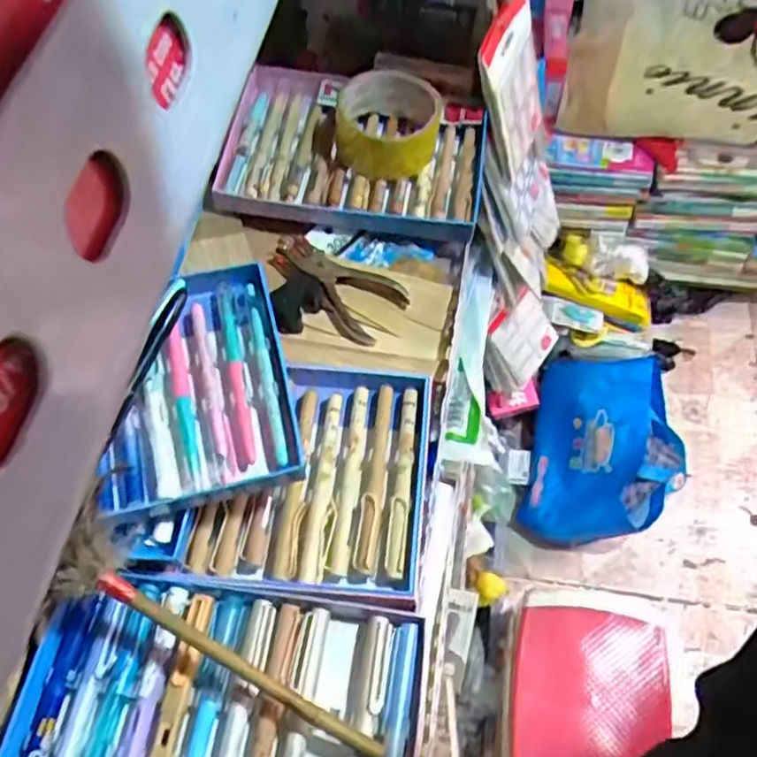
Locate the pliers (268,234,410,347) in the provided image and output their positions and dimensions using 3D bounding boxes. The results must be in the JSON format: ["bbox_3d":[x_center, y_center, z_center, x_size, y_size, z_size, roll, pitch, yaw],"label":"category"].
[{"bbox_3d":[-0.043,-0.079,0.603,0.124,0.029,0.062,23,65,20],"label":"pliers"}]

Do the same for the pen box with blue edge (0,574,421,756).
[{"bbox_3d":[-0.097,0.205,0.406,0.230,0.025,0.160,3,60,10],"label":"pen box with blue edge"}]

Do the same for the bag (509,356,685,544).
[{"bbox_3d":[0.422,0.134,1.290,0.272,0.166,0.341,11,62,14],"label":"bag"}]

